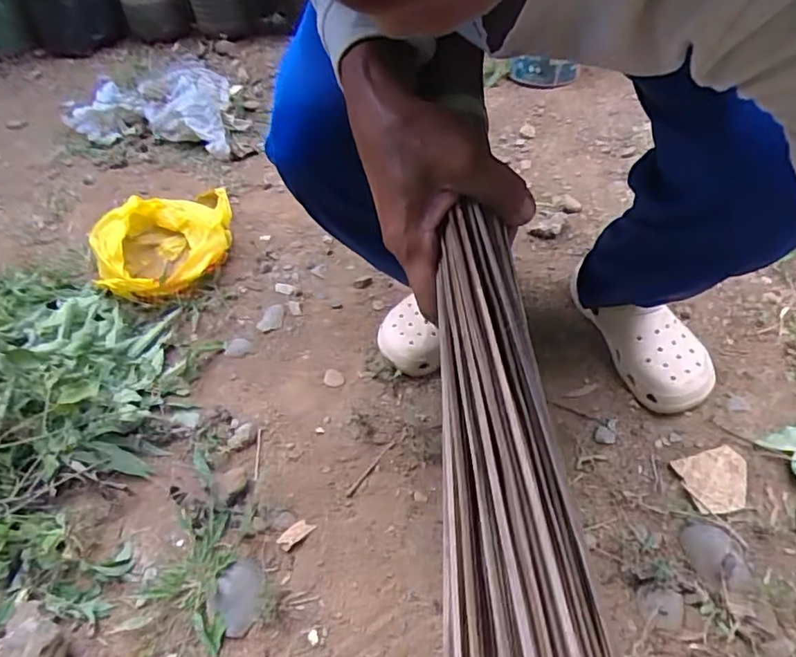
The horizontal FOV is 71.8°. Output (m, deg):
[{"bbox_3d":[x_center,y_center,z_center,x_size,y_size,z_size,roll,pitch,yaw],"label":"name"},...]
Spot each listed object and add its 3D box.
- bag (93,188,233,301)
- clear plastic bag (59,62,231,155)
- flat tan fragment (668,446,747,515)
[{"bbox_3d":[-0.342,-0.132,0.825,0.182,0.089,0.193,-15,47,-11],"label":"bag"},{"bbox_3d":[-0.505,-0.476,1.164,0.453,0.079,0.249,13,52,18],"label":"clear plastic bag"},{"bbox_3d":[0.332,0.158,0.572,0.071,0.008,0.066,-11,47,-6],"label":"flat tan fragment"}]

